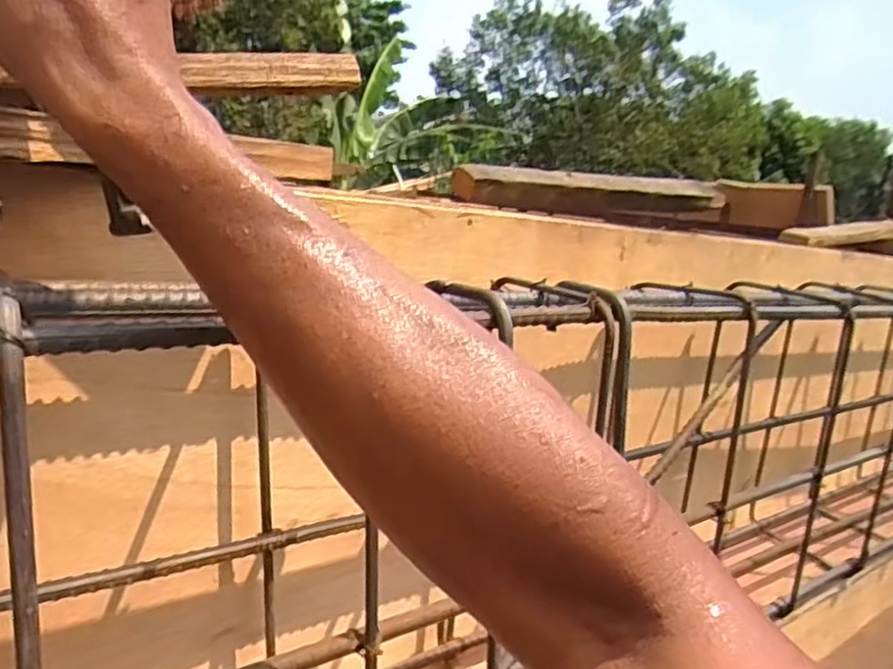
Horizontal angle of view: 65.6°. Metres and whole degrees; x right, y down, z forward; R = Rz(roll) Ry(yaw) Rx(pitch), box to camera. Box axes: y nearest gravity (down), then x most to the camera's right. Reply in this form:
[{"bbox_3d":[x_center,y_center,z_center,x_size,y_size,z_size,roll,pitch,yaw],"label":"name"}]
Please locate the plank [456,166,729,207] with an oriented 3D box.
[{"bbox_3d":[0.155,-0.143,0.694,0.347,0.041,0.043,-1,13,-34],"label":"plank"}]

